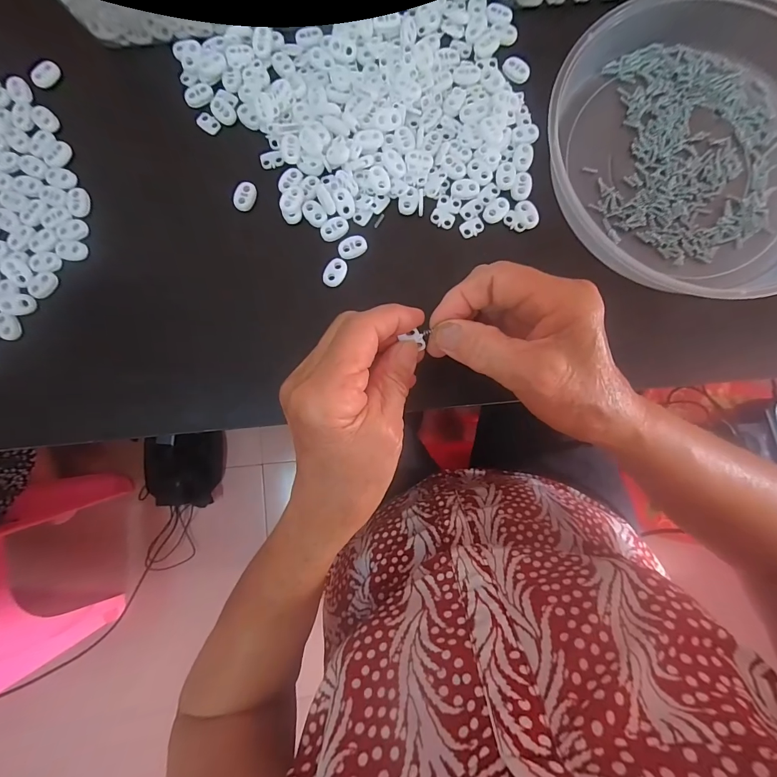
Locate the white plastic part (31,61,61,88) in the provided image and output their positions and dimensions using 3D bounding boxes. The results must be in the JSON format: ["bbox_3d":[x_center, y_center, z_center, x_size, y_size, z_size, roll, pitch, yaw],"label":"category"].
[{"bbox_3d":[-0.278,-0.255,0.304,0.011,0.008,0.023,39,85,3],"label":"white plastic part"}]

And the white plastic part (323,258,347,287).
[{"bbox_3d":[-0.041,-0.090,0.291,0.015,0.004,0.023,19,84,2],"label":"white plastic part"}]

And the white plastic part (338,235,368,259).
[{"bbox_3d":[-0.028,-0.111,0.294,0.023,0.004,0.016,-29,85,-3],"label":"white plastic part"}]

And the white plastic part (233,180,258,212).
[{"bbox_3d":[-0.113,-0.151,0.296,0.014,0.009,0.022,17,84,1],"label":"white plastic part"}]

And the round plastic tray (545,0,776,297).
[{"bbox_3d":[0.243,-0.194,0.283,0.235,0.035,0.226,0,84,0],"label":"round plastic tray"}]

